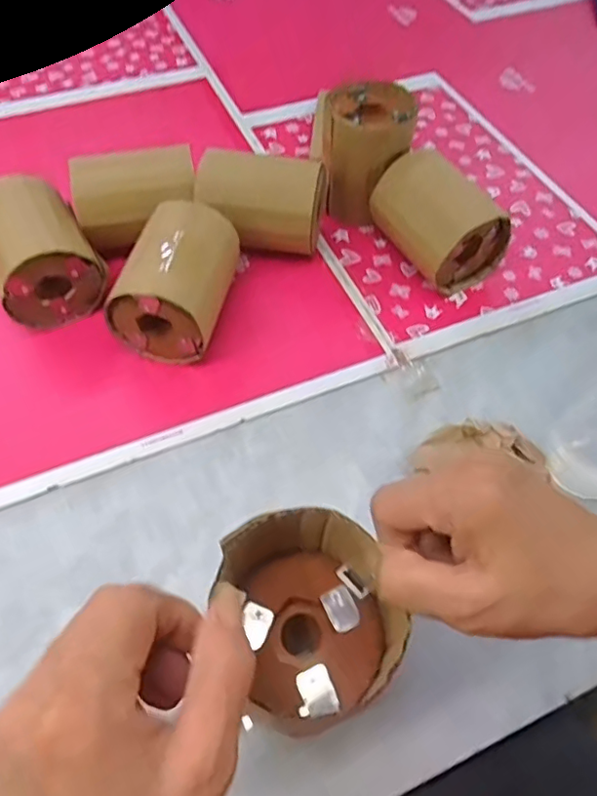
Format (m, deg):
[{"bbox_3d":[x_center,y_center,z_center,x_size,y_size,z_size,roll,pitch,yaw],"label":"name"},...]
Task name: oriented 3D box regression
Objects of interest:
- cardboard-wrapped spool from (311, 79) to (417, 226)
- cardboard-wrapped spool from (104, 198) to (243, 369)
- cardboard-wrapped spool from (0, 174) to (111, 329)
[{"bbox_3d":[0.062,-0.242,0.563,0.090,0.113,0.086,0,56,-1],"label":"cardboard-wrapped spool"},{"bbox_3d":[-0.098,-0.096,0.480,0.085,0.090,0.113,15,58,9],"label":"cardboard-wrapped spool"},{"bbox_3d":[-0.229,-0.127,0.500,0.084,0.089,0.111,-25,60,-17],"label":"cardboard-wrapped spool"}]

